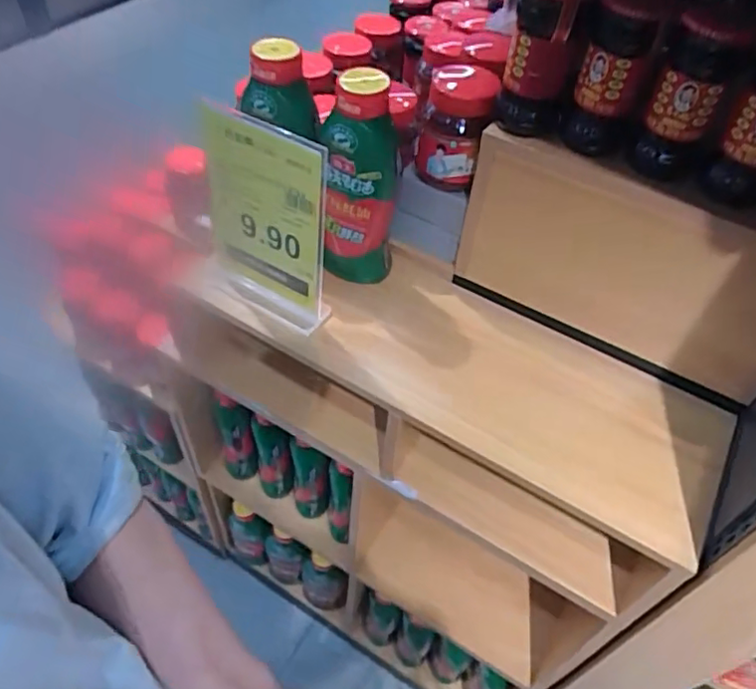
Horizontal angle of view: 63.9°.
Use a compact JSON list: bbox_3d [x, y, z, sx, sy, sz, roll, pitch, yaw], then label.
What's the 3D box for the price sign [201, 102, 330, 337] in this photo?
[{"bbox_3d":[-0.119,-0.132,0.647,0.159,0.226,0.056,26,49,21],"label":"price sign"}]

